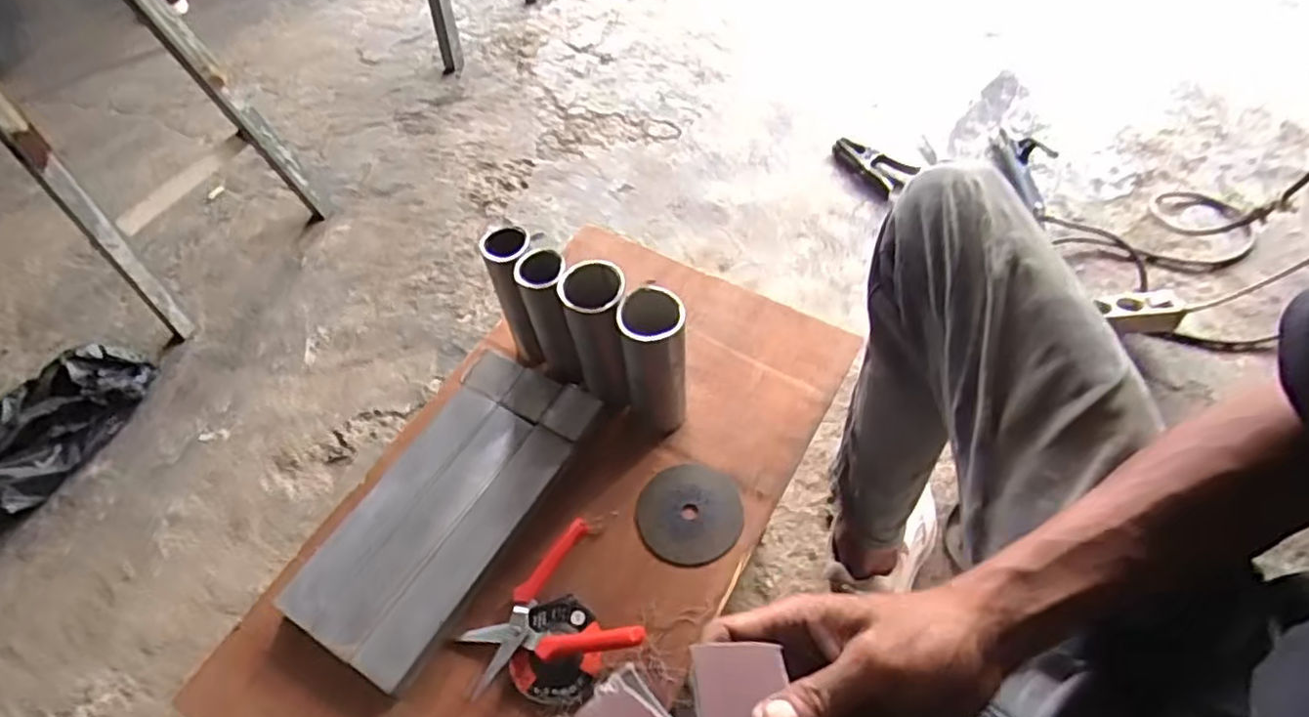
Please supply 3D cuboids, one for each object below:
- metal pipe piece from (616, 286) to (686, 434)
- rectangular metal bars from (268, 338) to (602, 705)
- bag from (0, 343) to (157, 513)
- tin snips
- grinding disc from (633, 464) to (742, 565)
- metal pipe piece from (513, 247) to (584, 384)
[{"bbox_3d":[0.000,0.010,0.666,0.057,0.179,0.058,-1,55,2],"label":"metal pipe piece"},{"bbox_3d":[-0.203,0.136,0.672,0.156,0.025,0.322,27,60,19],"label":"rectangular metal bars"},{"bbox_3d":[-0.967,0.101,1.055,0.224,0.084,0.329,23,59,17],"label":"bag"},{"bbox_3d":[-0.102,0.229,0.603,0.144,0.027,0.128,-26,58,-15],"label":"tin snips"},{"bbox_3d":[0.034,0.150,0.655,0.098,0.006,0.098,-1,55,2],"label":"grinding disc"},{"bbox_3d":[-0.105,-0.035,0.702,0.046,0.172,0.048,-7,55,-3],"label":"metal pipe piece"}]

